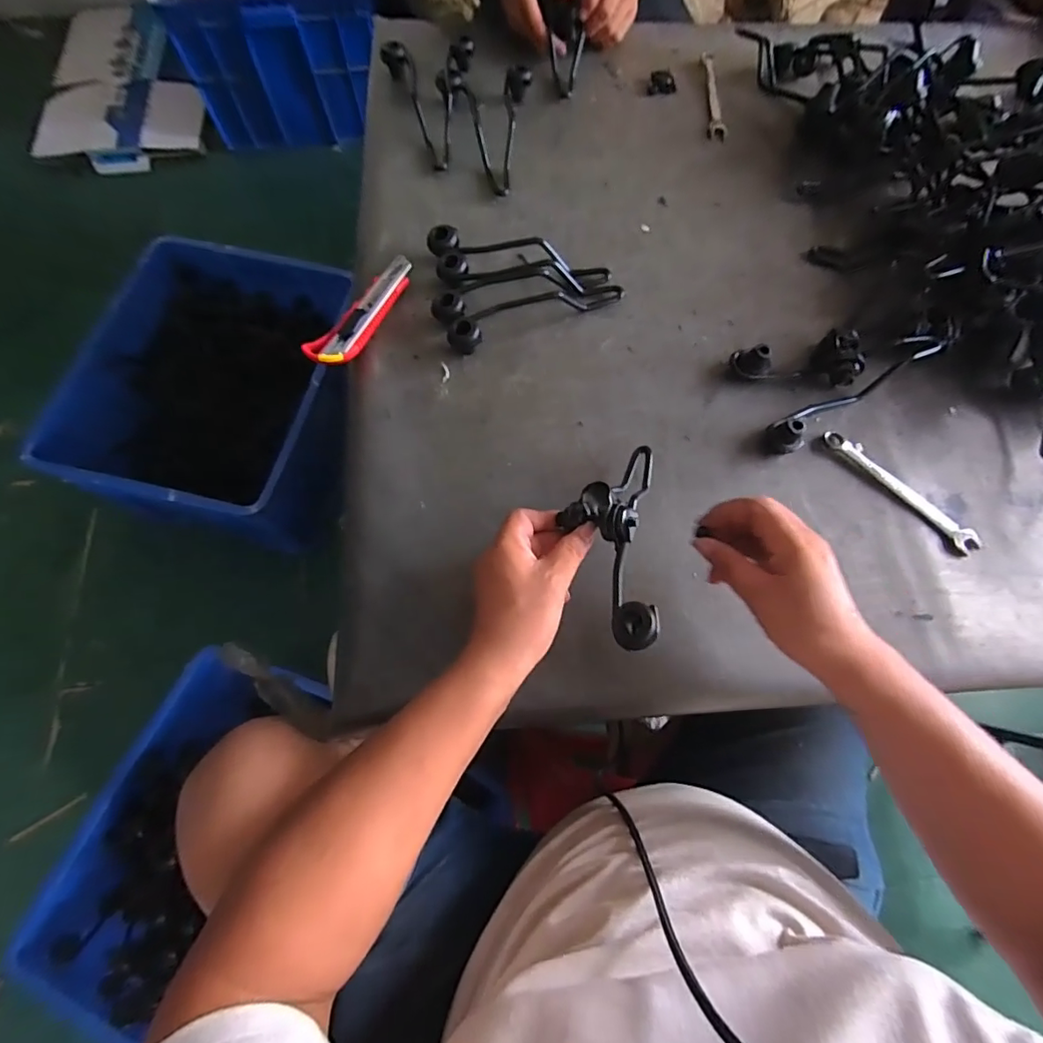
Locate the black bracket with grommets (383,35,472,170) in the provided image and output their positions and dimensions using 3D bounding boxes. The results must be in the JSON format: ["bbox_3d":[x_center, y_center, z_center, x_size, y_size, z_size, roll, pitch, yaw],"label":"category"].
[{"bbox_3d":[-0.115,-0.522,0.630,0.116,0.040,0.180,-3,71,-2],"label":"black bracket with grommets"}]

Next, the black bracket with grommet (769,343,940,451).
[{"bbox_3d":[0.327,-0.124,0.506,0.190,0.038,0.031,-30,74,-11],"label":"black bracket with grommet"}]

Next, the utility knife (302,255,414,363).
[{"bbox_3d":[-0.160,-0.216,0.531,0.037,0.020,0.149,34,74,10],"label":"utility knife"}]

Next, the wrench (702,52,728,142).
[{"bbox_3d":[0.254,-0.561,0.670,0.026,0.012,0.146,2,71,-1],"label":"wrench"}]

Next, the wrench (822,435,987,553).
[{"bbox_3d":[0.368,-0.032,0.492,0.168,0.010,0.024,43,76,12],"label":"wrench"}]

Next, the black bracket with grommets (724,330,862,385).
[{"bbox_3d":[0.288,-0.159,0.519,0.134,0.035,0.056,-10,72,-5],"label":"black bracket with grommets"}]

